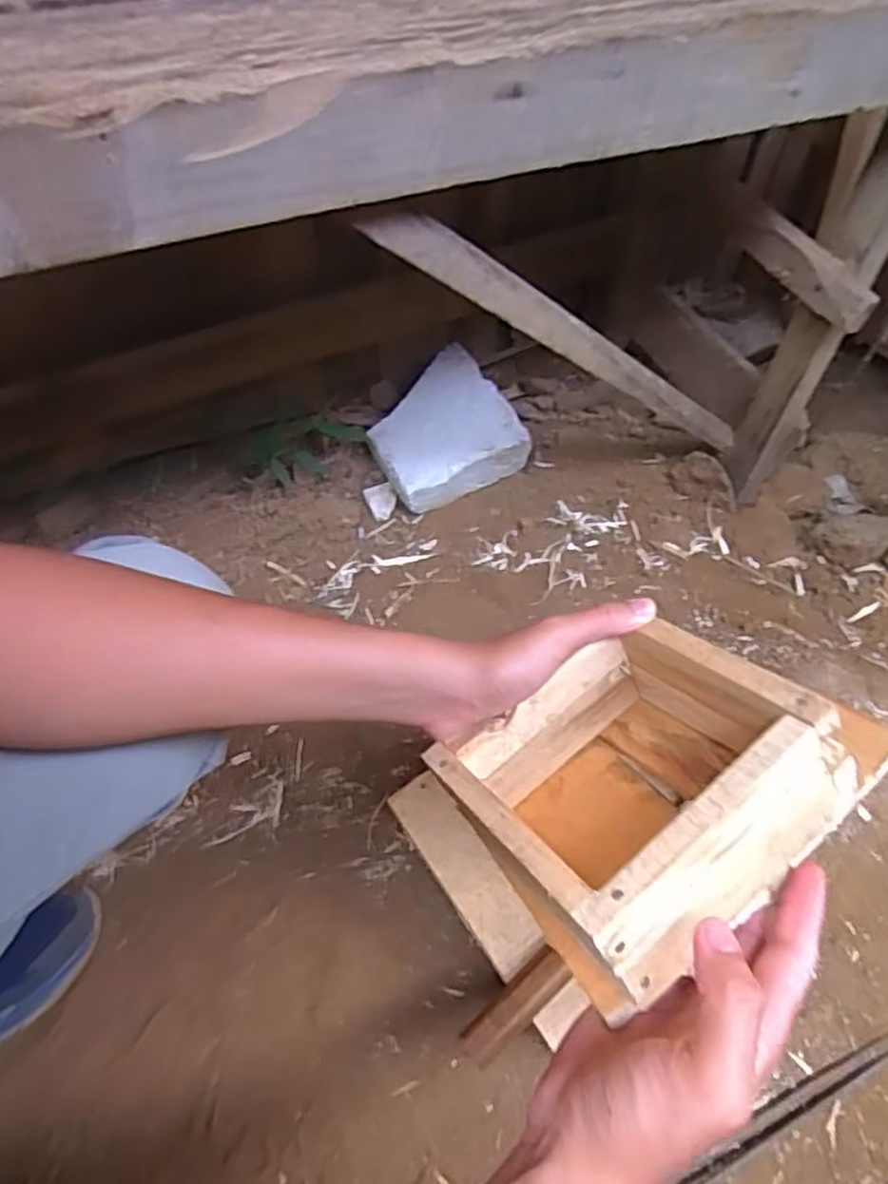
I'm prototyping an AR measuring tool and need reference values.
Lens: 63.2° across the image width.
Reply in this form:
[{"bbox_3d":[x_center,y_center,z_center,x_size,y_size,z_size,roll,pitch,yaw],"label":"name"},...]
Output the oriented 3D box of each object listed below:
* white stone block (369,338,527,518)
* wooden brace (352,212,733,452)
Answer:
[{"bbox_3d":[-0.010,-0.243,1.070,0.196,0.074,0.203,-23,60,-15],"label":"white stone block"},{"bbox_3d":[0.169,-0.246,0.765,0.700,0.039,0.026,5,43,-50],"label":"wooden brace"}]

